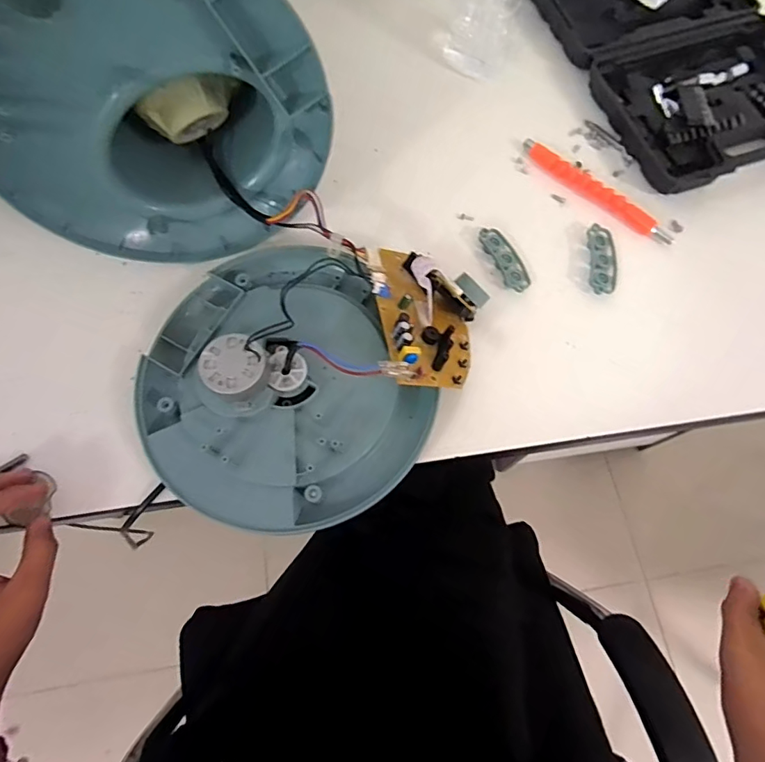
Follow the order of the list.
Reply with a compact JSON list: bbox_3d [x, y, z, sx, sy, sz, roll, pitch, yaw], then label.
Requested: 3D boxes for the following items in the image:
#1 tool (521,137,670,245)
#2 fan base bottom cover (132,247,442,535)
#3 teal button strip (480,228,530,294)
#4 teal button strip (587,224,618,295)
[{"bbox_3d":[0.206,-0.185,0.481,0.168,0.010,0.019,42,75,13],"label":"tool"},{"bbox_3d":[-0.083,-0.006,0.393,0.234,0.053,0.244,-28,73,-9],"label":"fan base bottom cover"},{"bbox_3d":[0.116,-0.114,0.460,0.028,0.009,0.068,-24,72,-8],"label":"teal button strip"},{"bbox_3d":[0.205,-0.112,0.458,0.027,0.008,0.068,2,70,1],"label":"teal button strip"}]

